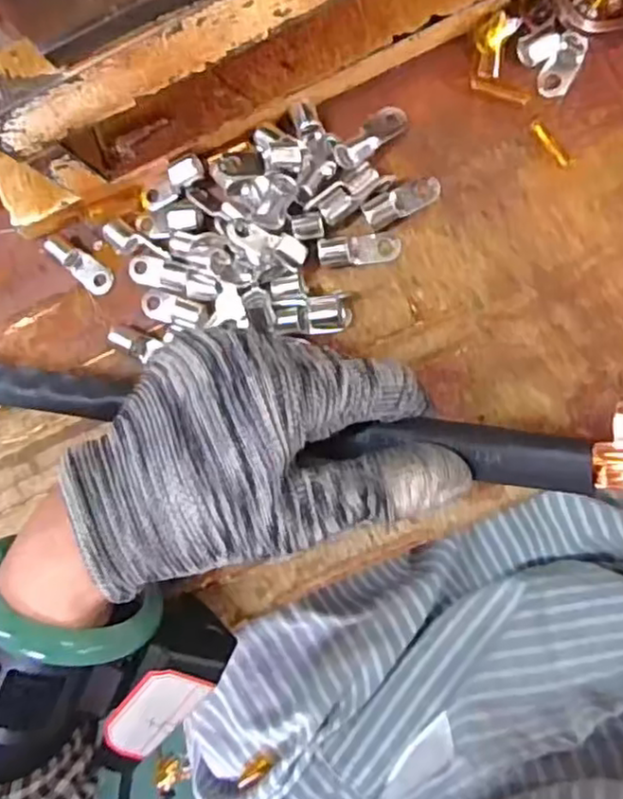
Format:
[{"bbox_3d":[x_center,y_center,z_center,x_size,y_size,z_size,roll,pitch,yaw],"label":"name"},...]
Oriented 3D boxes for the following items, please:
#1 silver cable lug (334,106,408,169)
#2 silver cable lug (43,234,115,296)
[{"bbox_3d":[0.024,-0.106,0.273,0.031,0.011,0.013,-41,83,-9],"label":"silver cable lug"},{"bbox_3d":[-0.100,-0.058,0.295,0.032,0.006,0.012,38,97,-21],"label":"silver cable lug"}]

